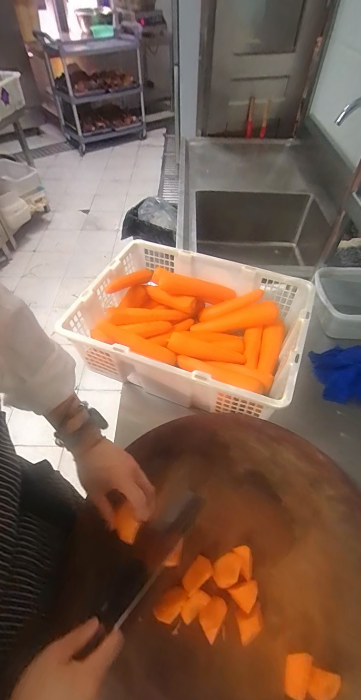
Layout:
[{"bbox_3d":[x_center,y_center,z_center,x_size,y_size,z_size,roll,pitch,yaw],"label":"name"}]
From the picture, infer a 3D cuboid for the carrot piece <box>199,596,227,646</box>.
[{"bbox_3d":[0.040,0.350,0.398,0.027,0.027,0.044,27,57,19],"label":"carrot piece"}]

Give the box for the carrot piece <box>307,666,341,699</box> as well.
[{"bbox_3d":[0.170,0.399,0.359,0.033,0.011,0.030,19,55,14],"label":"carrot piece"}]

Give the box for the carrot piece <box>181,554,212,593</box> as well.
[{"bbox_3d":[0.024,0.315,0.424,0.026,0.018,0.045,37,61,24],"label":"carrot piece"}]

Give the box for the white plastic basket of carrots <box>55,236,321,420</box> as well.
[{"bbox_3d":[0.023,-0.052,0.706,0.465,0.150,0.344,19,55,14],"label":"white plastic basket of carrots"}]

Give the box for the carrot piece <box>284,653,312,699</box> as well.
[{"bbox_3d":[0.140,0.389,0.363,0.026,0.015,0.043,19,55,14],"label":"carrot piece"}]

